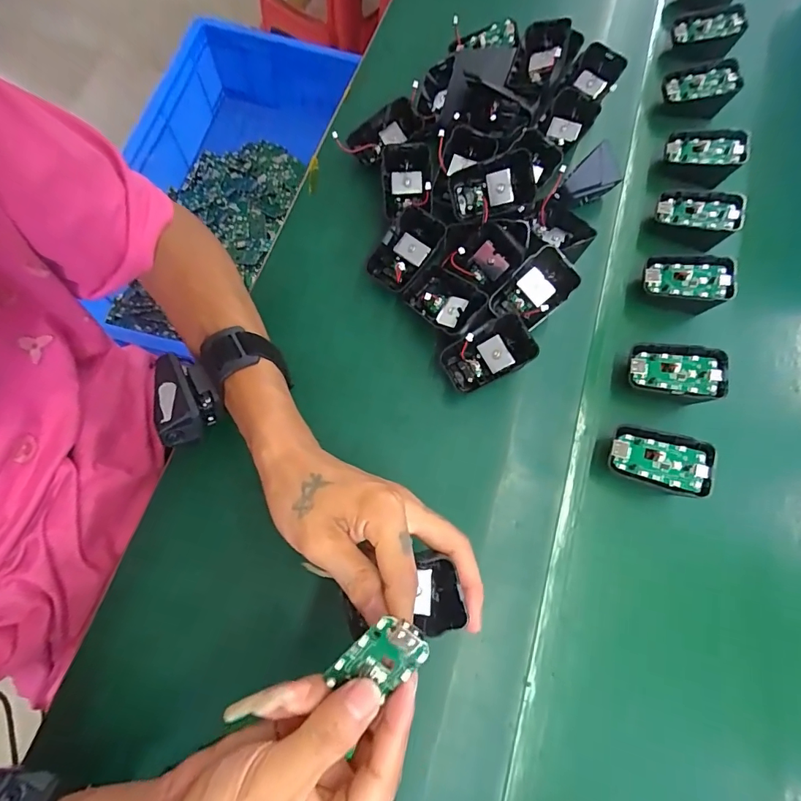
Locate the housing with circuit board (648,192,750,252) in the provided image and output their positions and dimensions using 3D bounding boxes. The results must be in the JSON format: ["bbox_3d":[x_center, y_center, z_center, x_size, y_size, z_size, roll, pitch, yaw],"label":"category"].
[{"bbox_3d":[0.277,-0.170,0.412,0.070,0.027,0.047,9,78,17],"label":"housing with circuit board"}]

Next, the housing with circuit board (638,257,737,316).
[{"bbox_3d":[0.251,-0.103,0.387,0.069,0.027,0.044,7,78,16],"label":"housing with circuit board"}]

